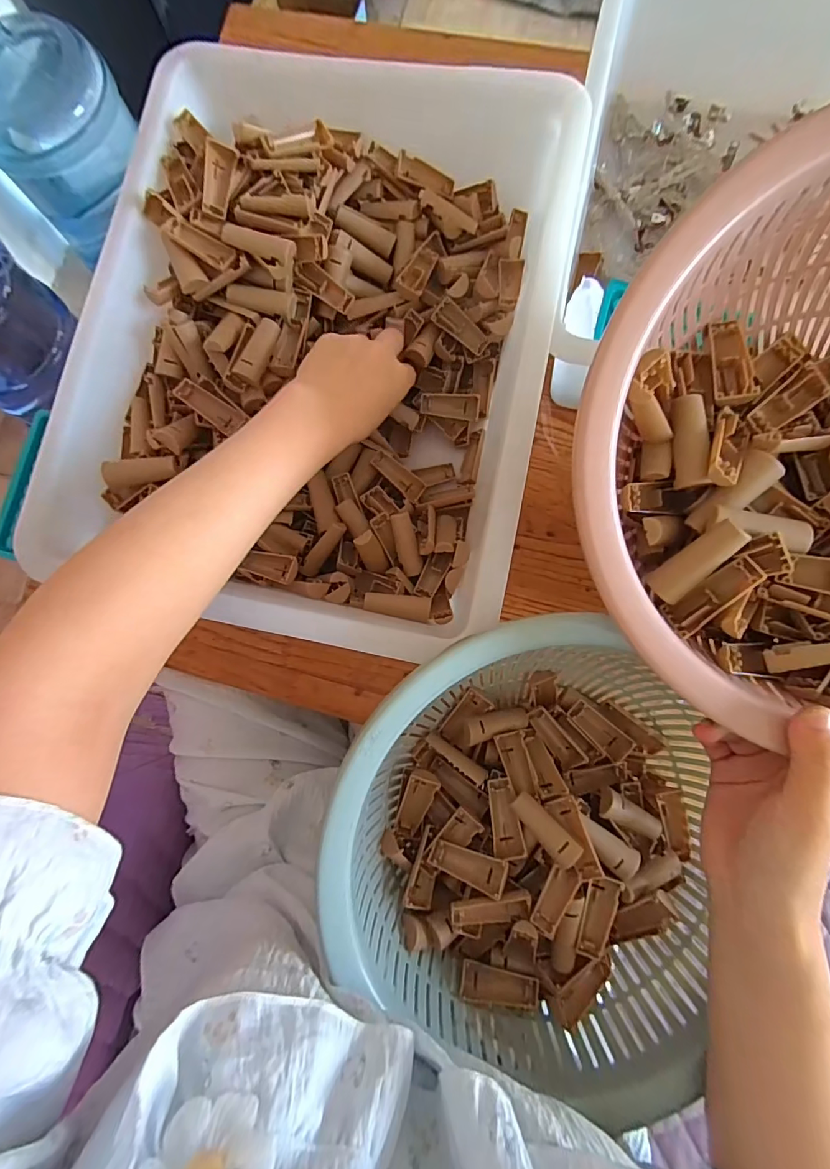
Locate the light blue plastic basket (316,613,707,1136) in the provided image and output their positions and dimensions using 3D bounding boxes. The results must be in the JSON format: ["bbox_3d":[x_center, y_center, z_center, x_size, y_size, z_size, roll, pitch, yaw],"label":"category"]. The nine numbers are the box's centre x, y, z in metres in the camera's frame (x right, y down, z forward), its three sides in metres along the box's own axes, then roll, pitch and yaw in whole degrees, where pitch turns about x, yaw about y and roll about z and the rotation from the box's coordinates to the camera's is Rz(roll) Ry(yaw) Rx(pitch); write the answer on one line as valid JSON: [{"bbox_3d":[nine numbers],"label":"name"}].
[{"bbox_3d":[0.075,0.162,0.307,0.232,0.110,0.250,-43,83,-3],"label":"light blue plastic basket"}]

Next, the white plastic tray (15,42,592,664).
[{"bbox_3d":[-0.055,-0.184,0.383,0.343,0.113,0.463,11,83,4],"label":"white plastic tray"}]

